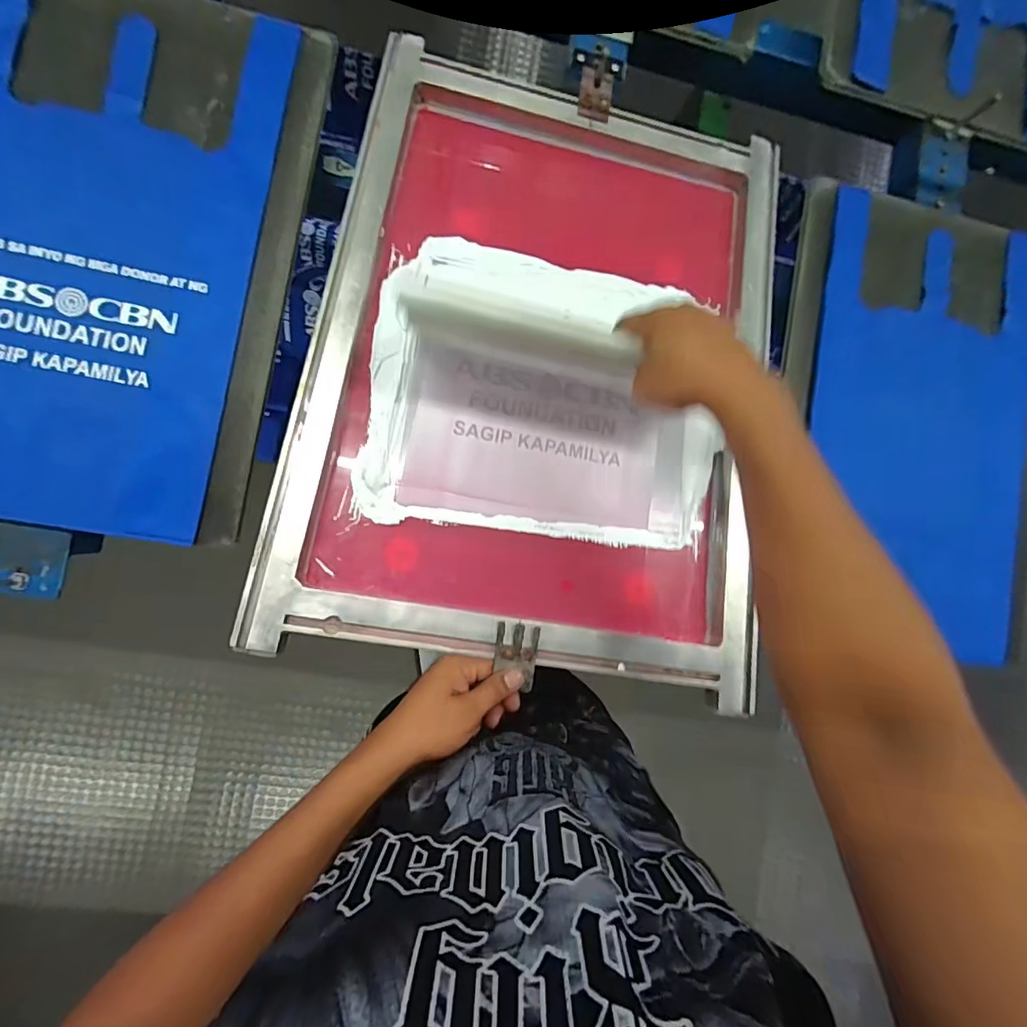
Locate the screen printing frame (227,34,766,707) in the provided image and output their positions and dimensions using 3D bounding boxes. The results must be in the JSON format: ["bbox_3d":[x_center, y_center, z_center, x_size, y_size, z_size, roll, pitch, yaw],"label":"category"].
[{"bbox_3d":[0.041,-0.169,0.495,0.461,0.042,0.630,10,80,-7],"label":"screen printing frame"}]

